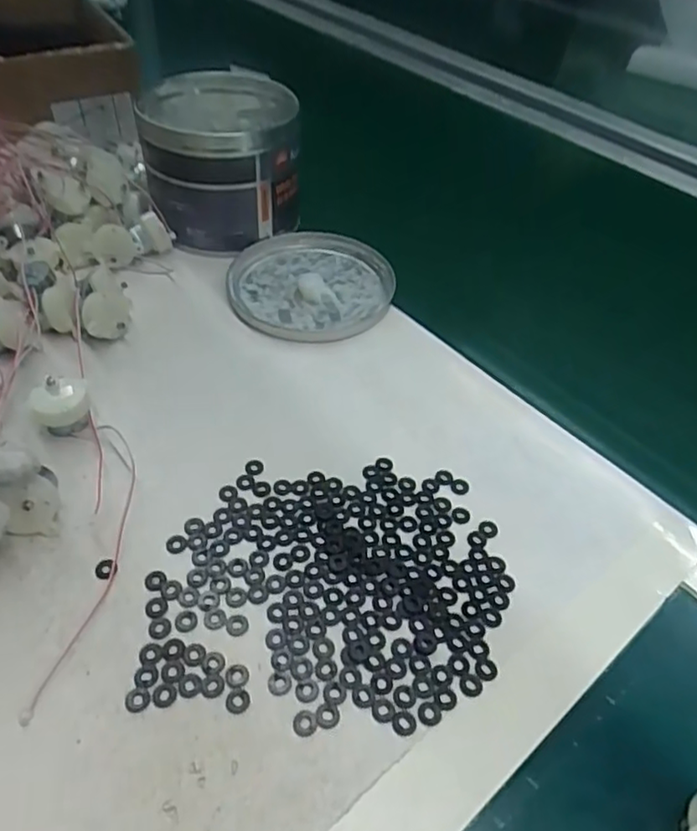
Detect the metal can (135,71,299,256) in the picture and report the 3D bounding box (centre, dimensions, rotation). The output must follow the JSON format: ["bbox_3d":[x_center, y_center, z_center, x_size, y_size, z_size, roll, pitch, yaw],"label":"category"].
[{"bbox_3d":[-0.109,-0.216,0.528,0.128,0.116,0.125,-2,47,-6],"label":"metal can"}]

